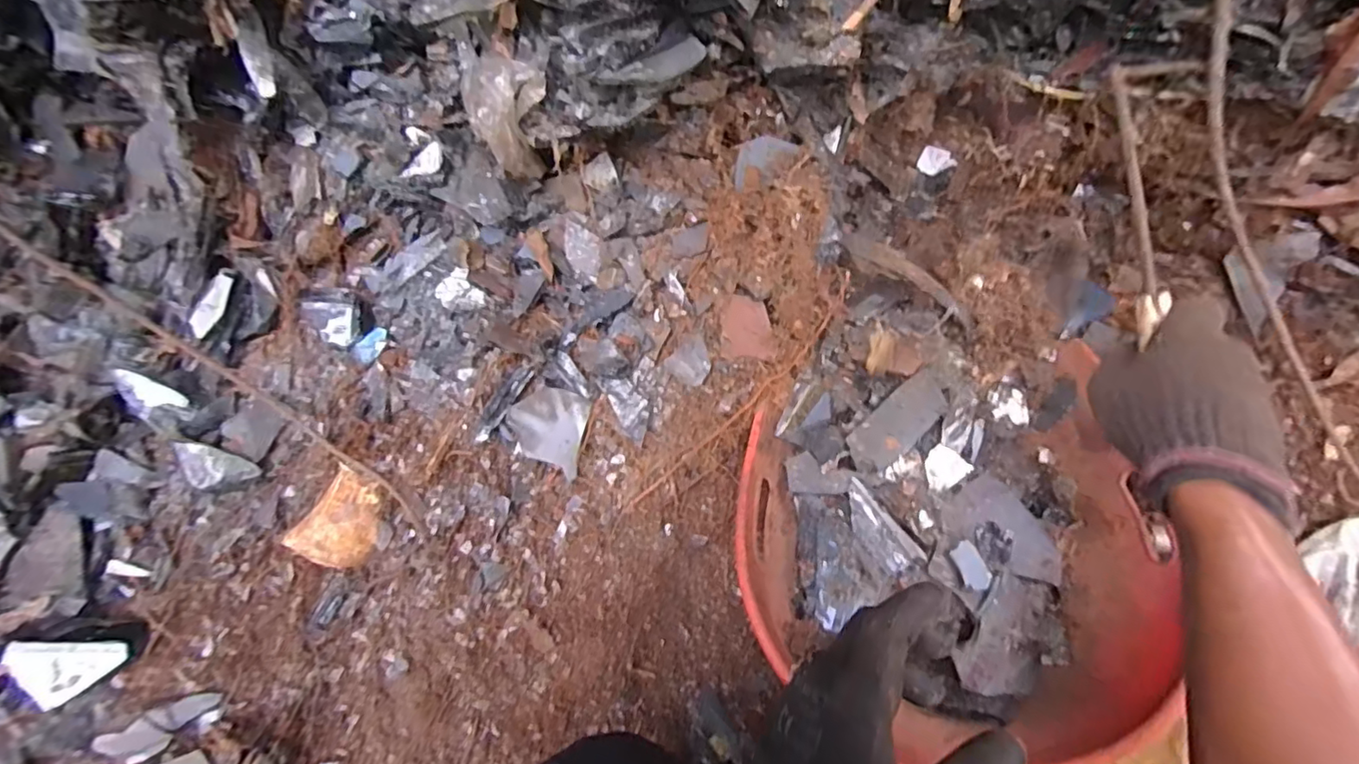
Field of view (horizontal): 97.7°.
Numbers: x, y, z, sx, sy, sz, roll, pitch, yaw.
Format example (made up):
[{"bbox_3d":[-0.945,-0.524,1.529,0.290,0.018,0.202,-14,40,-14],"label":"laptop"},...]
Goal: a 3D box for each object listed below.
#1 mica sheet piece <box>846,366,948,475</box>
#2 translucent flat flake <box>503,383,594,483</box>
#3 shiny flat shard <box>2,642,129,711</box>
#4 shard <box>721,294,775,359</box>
[{"bbox_3d":[0.238,0.048,0.646,0.122,0.010,0.062,-45,105,0],"label":"mica sheet piece"},{"bbox_3d":[-0.140,0.049,0.625,0.082,0.008,0.086,11,92,11],"label":"translucent flat flake"},{"bbox_3d":[-0.609,0.274,0.587,0.080,0.017,0.071,-35,110,-15],"label":"shiny flat shard"},{"bbox_3d":[0.075,-0.058,0.637,0.057,0.007,0.064,1,102,-15],"label":"shard"}]

